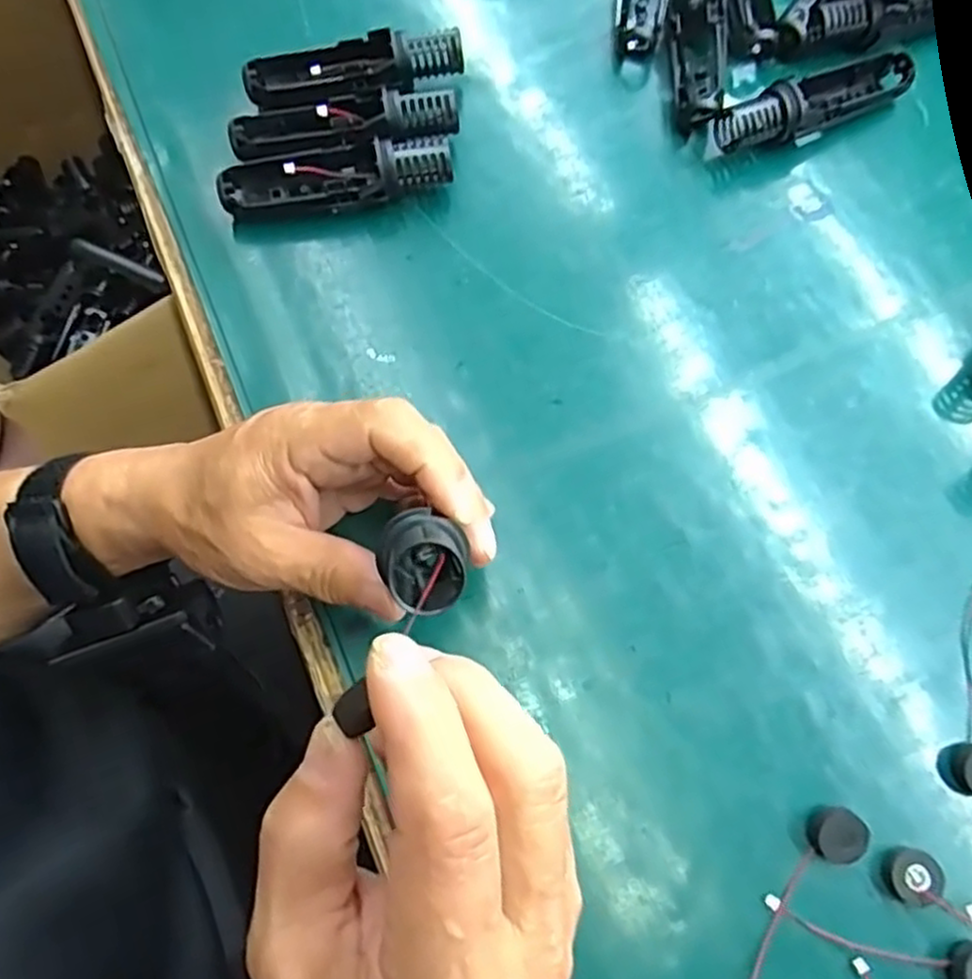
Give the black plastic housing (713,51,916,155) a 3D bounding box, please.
[{"bbox_3d":[0.186,-0.218,0.409,0.120,0.032,0.031,-24,73,-8],"label":"black plastic housing"}]

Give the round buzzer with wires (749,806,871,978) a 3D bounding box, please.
[{"bbox_3d":[0.121,0.167,0.290,0.020,0.010,0.090,41,76,12],"label":"round buzzer with wires"}]

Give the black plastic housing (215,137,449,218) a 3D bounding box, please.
[{"bbox_3d":[-0.080,-0.166,0.389,0.120,0.032,0.029,-9,72,-3],"label":"black plastic housing"}]

